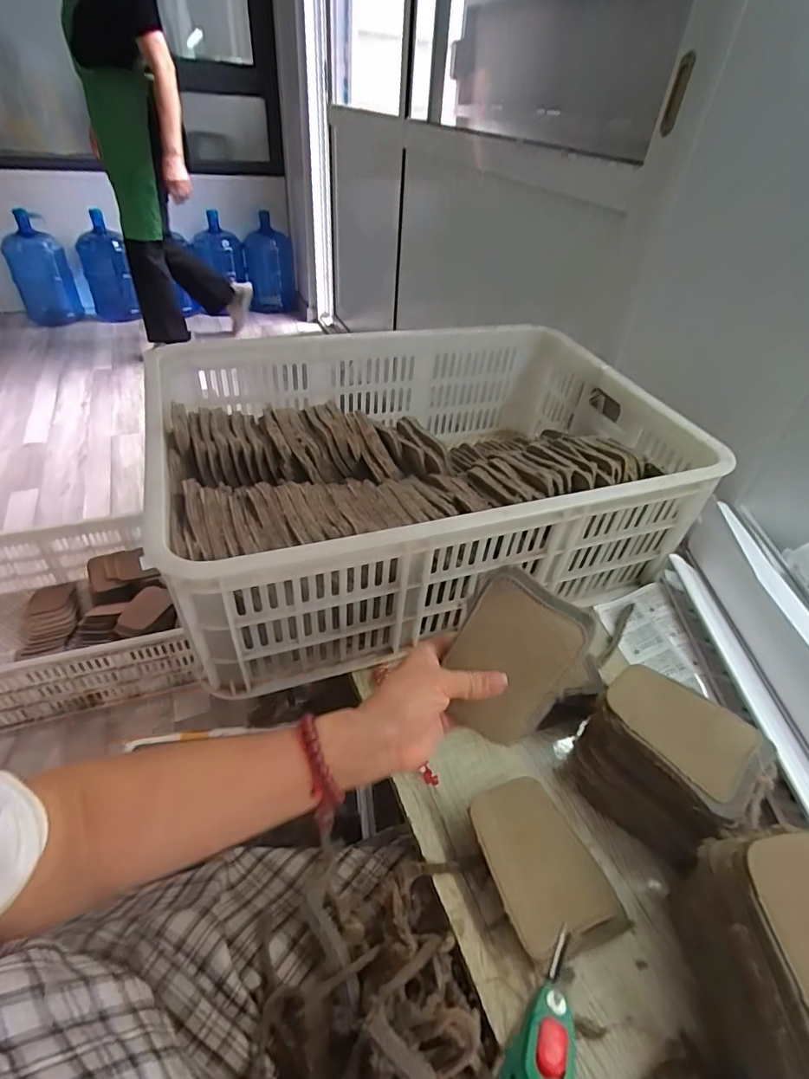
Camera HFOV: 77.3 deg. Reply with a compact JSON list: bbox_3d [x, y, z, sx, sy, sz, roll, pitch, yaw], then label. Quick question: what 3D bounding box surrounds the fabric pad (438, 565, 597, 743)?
[{"bbox_3d":[0.083,0.093,0.399,0.092,0.010,0.124,32,84,8],"label":"fabric pad"}]

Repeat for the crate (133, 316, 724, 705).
[{"bbox_3d":[0.023,-0.088,0.663,0.601,0.196,0.438,-10,44,-17],"label":"crate"}]

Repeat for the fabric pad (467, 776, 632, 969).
[{"bbox_3d":[0.109,0.263,0.410,0.083,0.030,0.118,-10,44,-18],"label":"fabric pad"}]

